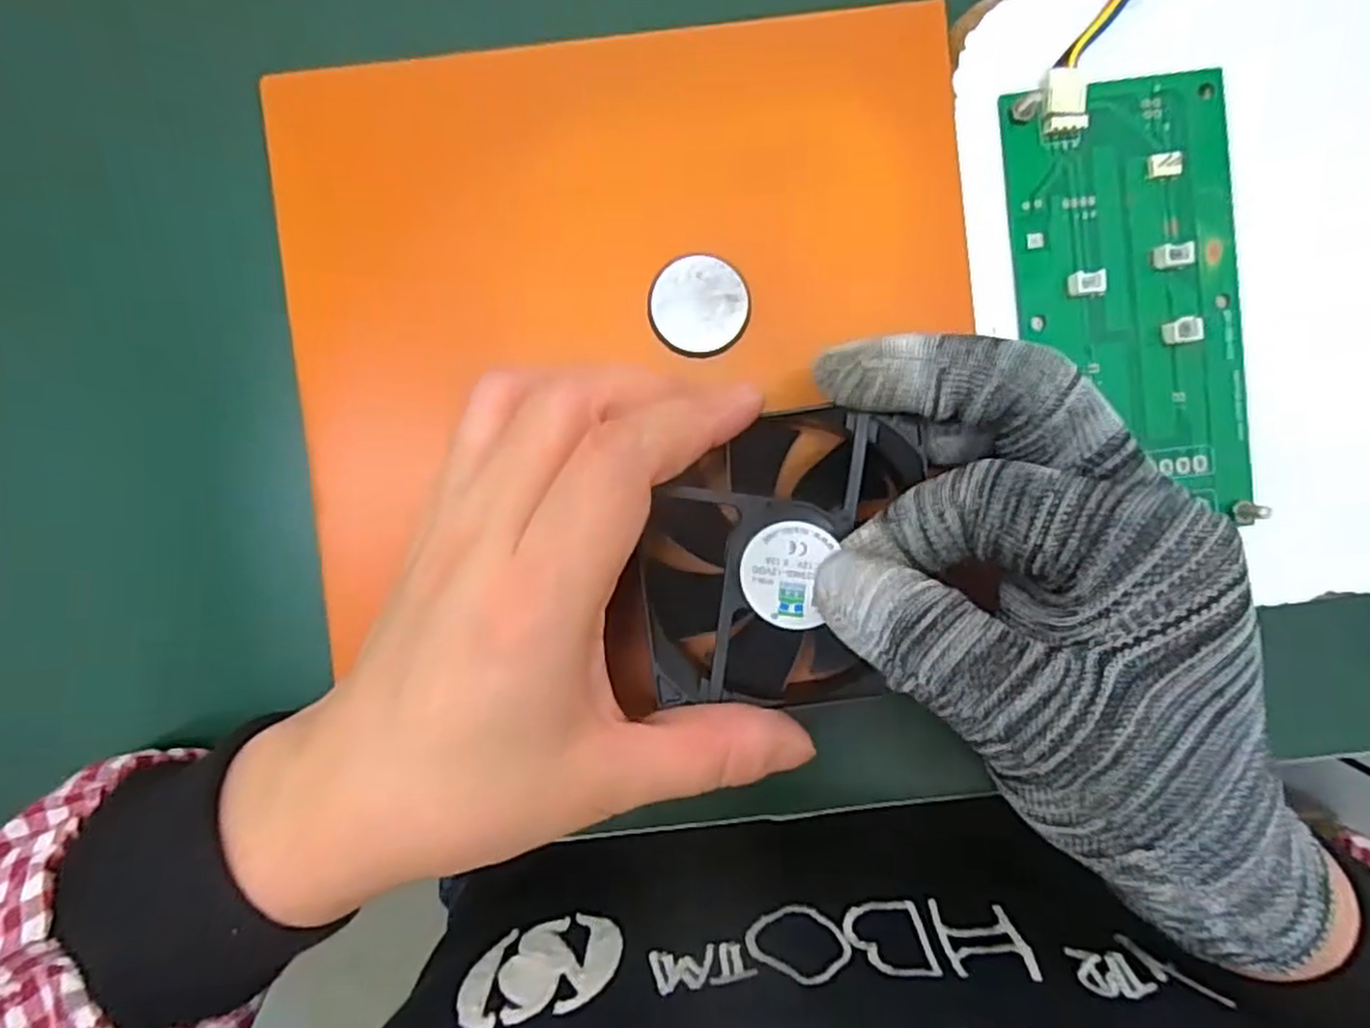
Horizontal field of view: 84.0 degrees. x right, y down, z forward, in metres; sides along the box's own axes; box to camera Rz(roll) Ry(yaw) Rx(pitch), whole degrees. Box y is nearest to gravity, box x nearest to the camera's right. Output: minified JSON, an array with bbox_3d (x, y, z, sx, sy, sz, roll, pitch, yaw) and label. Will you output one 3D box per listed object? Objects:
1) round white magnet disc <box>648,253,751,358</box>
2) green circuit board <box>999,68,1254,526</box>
[{"bbox_3d":[0.004,-0.061,0.221,0.028,0.004,0.029,-2,91,1],"label":"round white magnet disc"},{"bbox_3d":[0.133,-0.064,0.224,0.064,0.007,0.126,-6,91,1],"label":"green circuit board"}]

